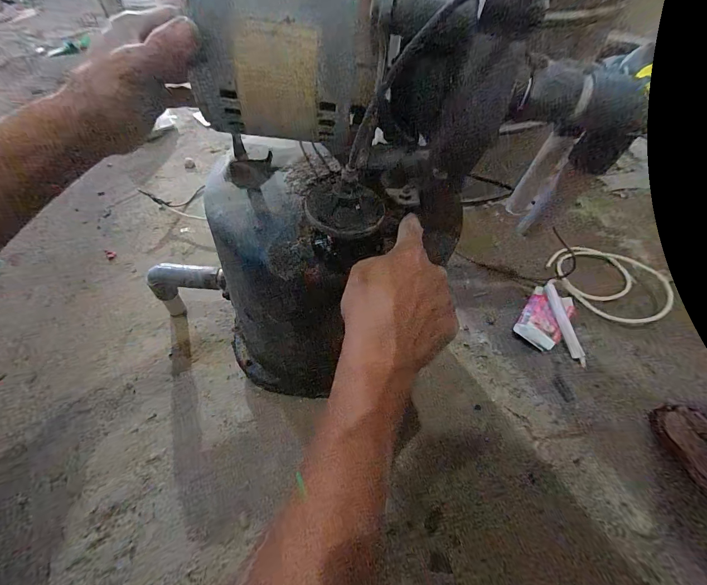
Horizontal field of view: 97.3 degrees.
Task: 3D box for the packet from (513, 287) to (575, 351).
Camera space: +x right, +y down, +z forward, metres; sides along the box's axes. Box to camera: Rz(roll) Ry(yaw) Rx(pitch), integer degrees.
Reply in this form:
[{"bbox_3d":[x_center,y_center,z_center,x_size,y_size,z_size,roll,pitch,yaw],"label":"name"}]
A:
[{"bbox_3d":[0.390,0.049,0.630,0.084,0.029,0.151,34,59,22],"label":"packet"}]

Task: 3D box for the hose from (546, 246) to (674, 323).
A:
[{"bbox_3d":[0.562,-0.044,0.689,0.217,0.055,0.206,33,59,22],"label":"hose"}]

